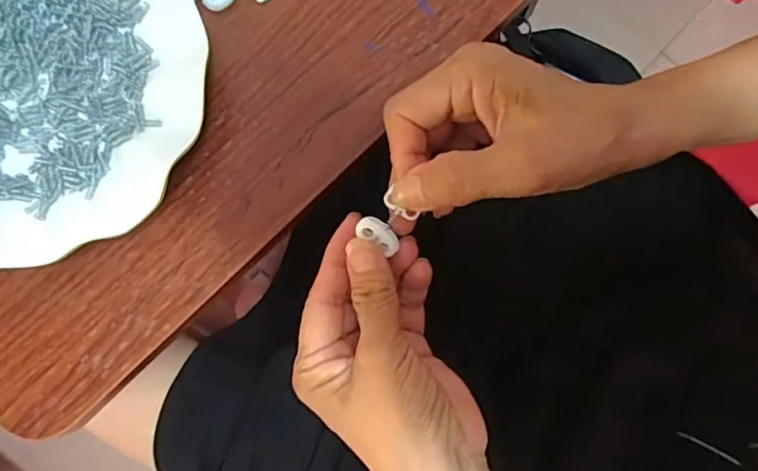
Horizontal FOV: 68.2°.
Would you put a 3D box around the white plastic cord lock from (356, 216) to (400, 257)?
[{"bbox_3d":[-0.001,-0.001,0.265,0.019,0.006,0.011,42,80,8],"label":"white plastic cord lock"}]

